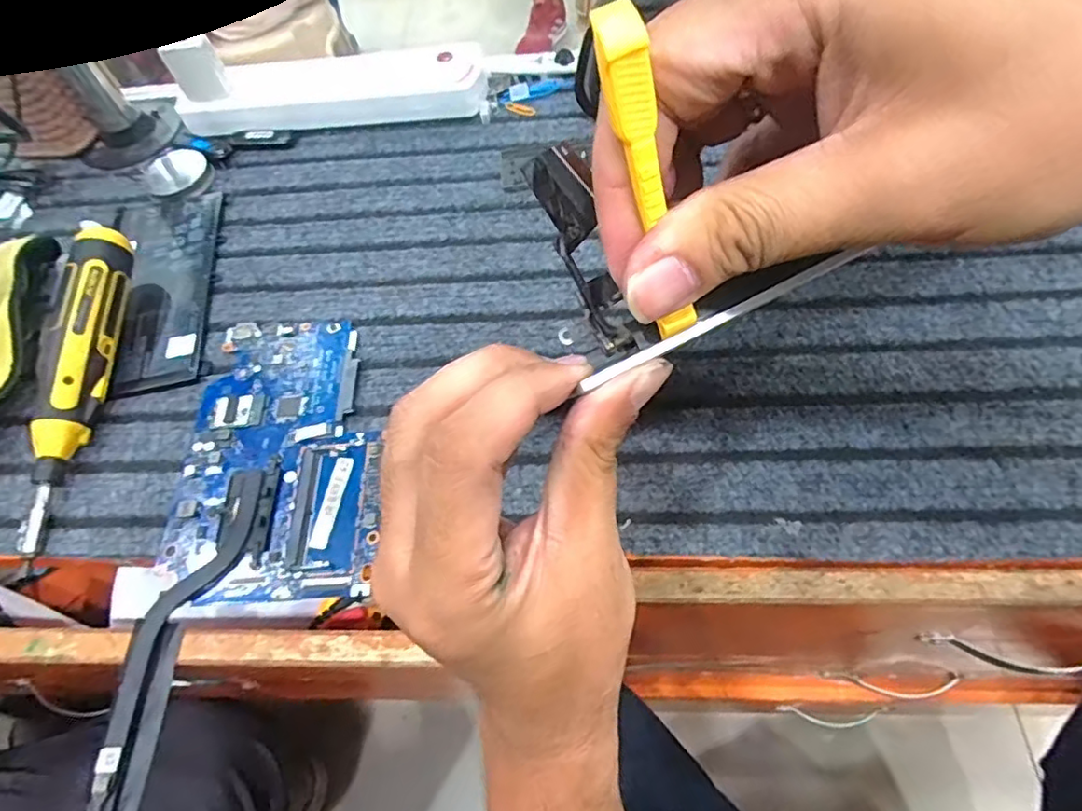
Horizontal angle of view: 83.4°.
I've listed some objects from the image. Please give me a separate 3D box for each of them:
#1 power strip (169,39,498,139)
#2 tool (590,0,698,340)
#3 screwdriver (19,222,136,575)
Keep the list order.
[{"bbox_3d":[-0.179,-0.278,0.526,0.264,0.038,0.066,-4,60,4],"label":"power strip"},{"bbox_3d":[0.025,-0.048,0.139,0.006,0.077,0.010,22,58,42],"label":"tool"},{"bbox_3d":[-0.295,-0.017,0.384,0.031,0.029,0.217,-2,71,4],"label":"screwdriver"}]

